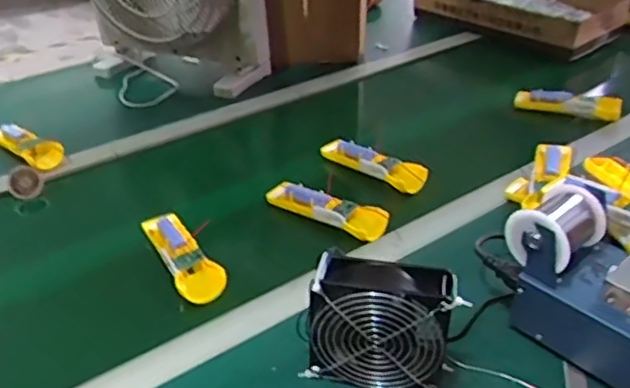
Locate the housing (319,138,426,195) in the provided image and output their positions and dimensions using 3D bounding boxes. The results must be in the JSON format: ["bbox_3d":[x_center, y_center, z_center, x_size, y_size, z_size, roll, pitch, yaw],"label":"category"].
[{"bbox_3d":[0.083,-0.046,0.914,0.181,0.037,0.035,29,43,35],"label":"housing"}]

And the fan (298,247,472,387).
[{"bbox_3d":[0.059,0.119,0.574,0.132,0.120,0.050,9,35,13],"label":"fan"}]

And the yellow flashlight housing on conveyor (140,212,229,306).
[{"bbox_3d":[-0.158,0.067,0.751,0.049,0.023,0.167,-18,38,-25],"label":"yellow flashlight housing on conveyor"}]

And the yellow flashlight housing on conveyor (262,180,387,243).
[{"bbox_3d":[0.013,0.017,0.820,0.171,0.032,0.036,23,40,30],"label":"yellow flashlight housing on conveyor"}]

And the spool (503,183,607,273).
[{"bbox_3d":[0.235,0.030,0.612,0.082,0.057,0.065,-27,42,-34],"label":"spool"}]

